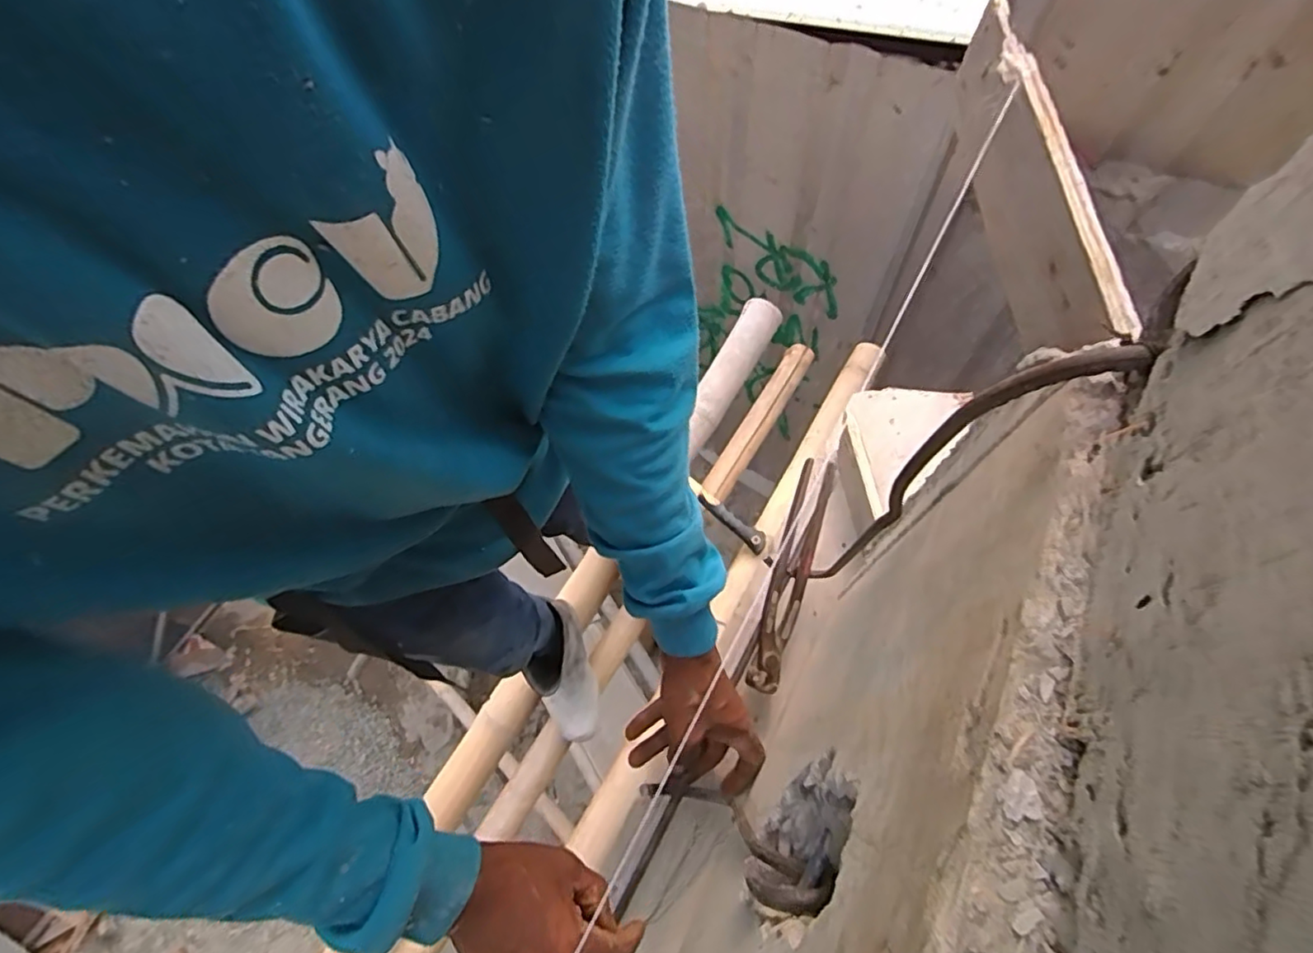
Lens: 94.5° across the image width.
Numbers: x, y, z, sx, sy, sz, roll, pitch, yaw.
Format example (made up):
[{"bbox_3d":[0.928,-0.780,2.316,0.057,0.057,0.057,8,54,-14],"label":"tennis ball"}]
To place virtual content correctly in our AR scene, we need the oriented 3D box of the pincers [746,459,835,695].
[{"bbox_3d":[0.126,0.088,0.565,0.035,0.032,0.215,18,66,11],"label":"pincers"}]

